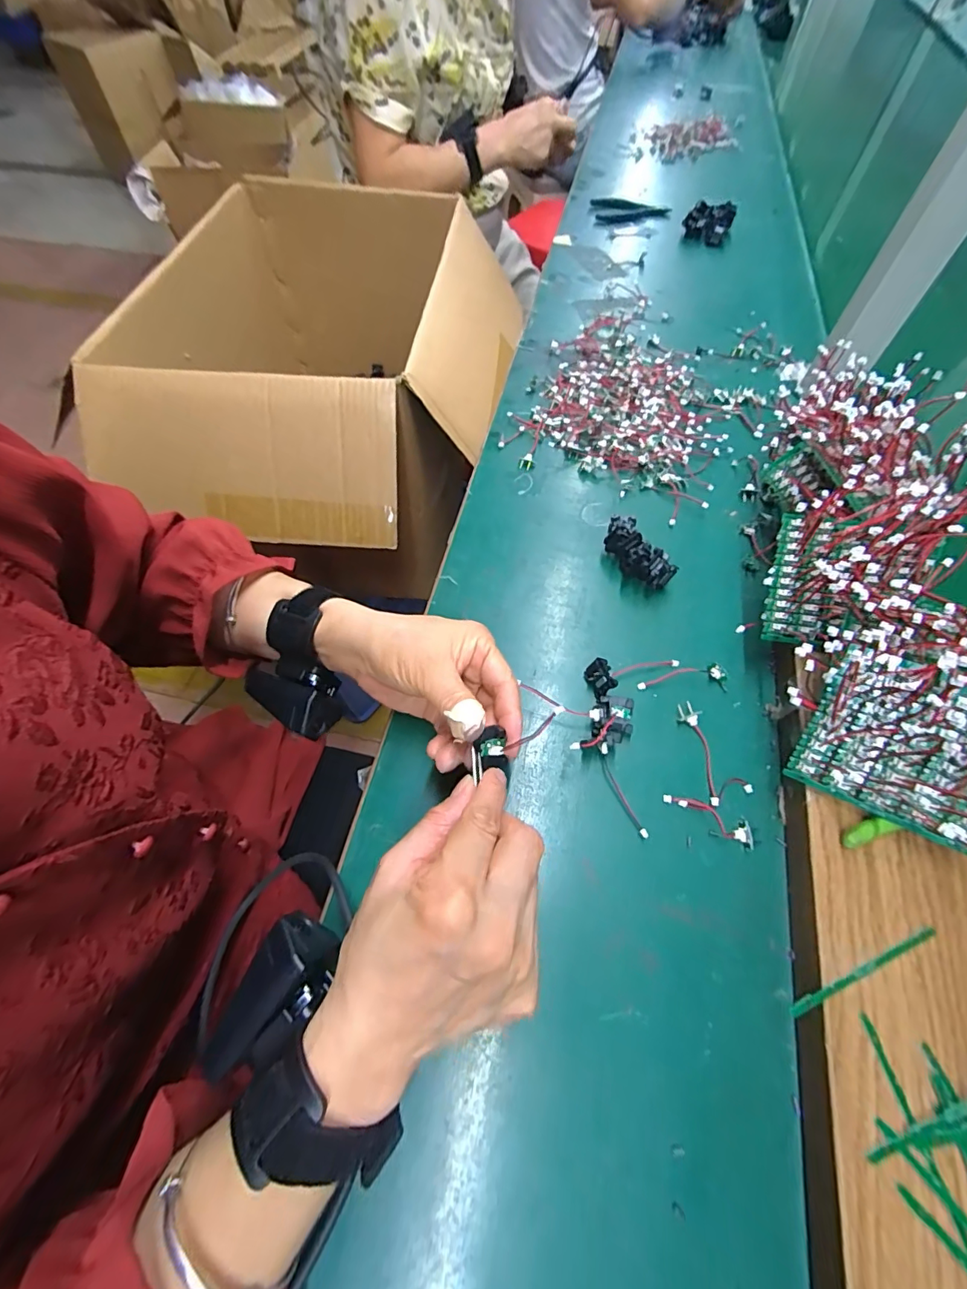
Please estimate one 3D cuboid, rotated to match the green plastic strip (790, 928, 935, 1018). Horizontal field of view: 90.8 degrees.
[{"bbox_3d":[0.185,0.156,0.229,0.084,0.004,0.006,-22,65,-10],"label":"green plastic strip"}]

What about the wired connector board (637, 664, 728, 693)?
[{"bbox_3d":[0.139,0.022,0.333,0.061,0.007,0.019,1,63,2],"label":"wired connector board"}]

